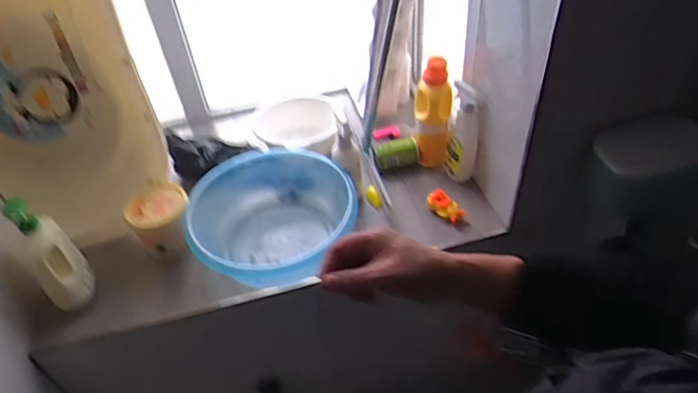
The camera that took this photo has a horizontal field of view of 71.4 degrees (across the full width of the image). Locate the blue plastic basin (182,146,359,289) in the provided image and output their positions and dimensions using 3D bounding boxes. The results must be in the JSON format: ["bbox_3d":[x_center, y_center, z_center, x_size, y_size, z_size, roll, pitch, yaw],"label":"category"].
[{"bbox_3d":[-0.179,0.056,1.106,0.343,0.149,0.360,-2,43,2],"label":"blue plastic basin"}]

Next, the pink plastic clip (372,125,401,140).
[{"bbox_3d":[0.108,-0.181,1.391,0.077,0.046,0.018,1,43,6],"label":"pink plastic clip"}]

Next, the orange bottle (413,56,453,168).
[{"bbox_3d":[0.210,-0.210,1.215,0.084,0.261,0.066,9,45,15],"label":"orange bottle"}]

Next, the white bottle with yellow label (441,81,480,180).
[{"bbox_3d":[0.267,-0.155,1.167,0.054,0.238,0.090,-34,50,-28],"label":"white bottle with yellow label"}]

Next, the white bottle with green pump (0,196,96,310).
[{"bbox_3d":[-0.586,0.105,0.949,0.089,0.273,0.088,33,54,33],"label":"white bottle with green pump"}]

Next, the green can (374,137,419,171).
[{"bbox_3d":[0.124,-0.117,1.268,0.115,0.056,0.062,-14,44,-11],"label":"green can"}]

